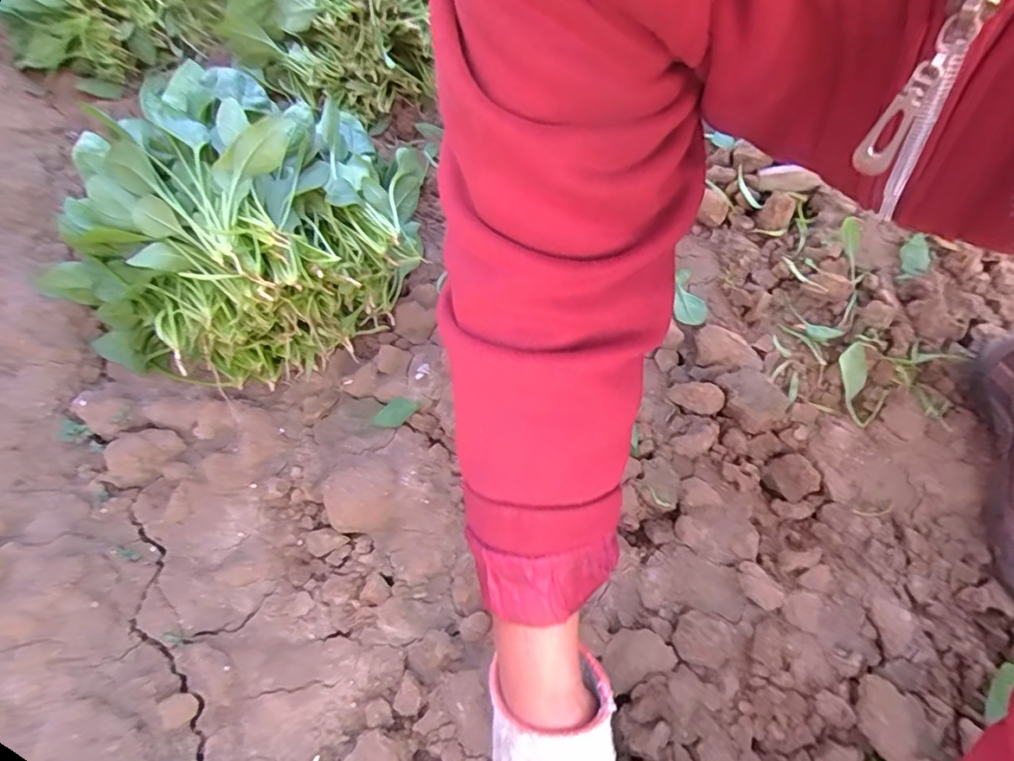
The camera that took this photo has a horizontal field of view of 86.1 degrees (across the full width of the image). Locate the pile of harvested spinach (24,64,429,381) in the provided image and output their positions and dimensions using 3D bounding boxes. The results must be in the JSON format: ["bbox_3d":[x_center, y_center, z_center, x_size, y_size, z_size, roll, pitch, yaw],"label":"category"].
[{"bbox_3d":[-0.286,-0.172,0.605,0.307,0.203,0.382,34,66,19],"label":"pile of harvested spinach"}]

